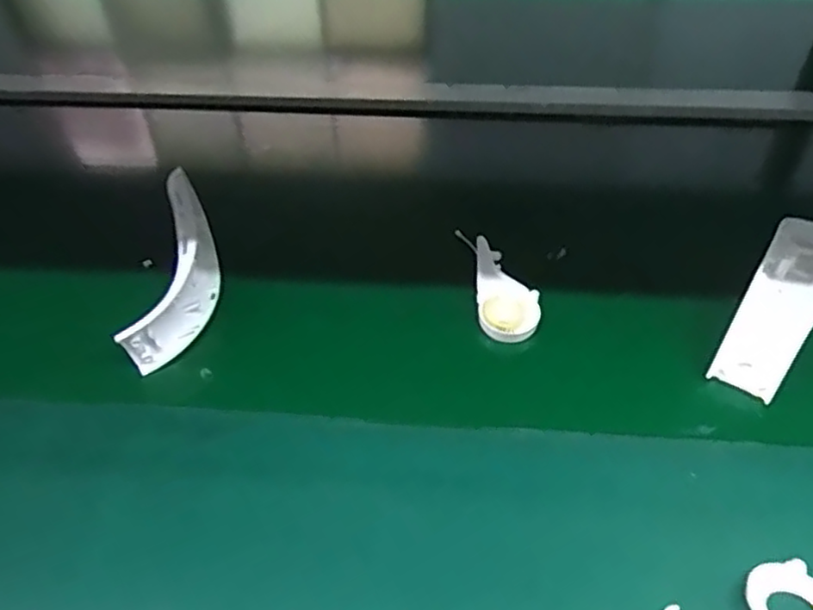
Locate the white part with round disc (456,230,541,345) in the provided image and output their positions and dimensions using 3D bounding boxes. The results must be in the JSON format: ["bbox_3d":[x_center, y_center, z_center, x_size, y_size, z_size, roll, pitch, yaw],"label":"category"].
[{"bbox_3d":[0.074,-0.016,0.539,0.046,0.027,0.092,-7,46,-4],"label":"white part with round disc"}]

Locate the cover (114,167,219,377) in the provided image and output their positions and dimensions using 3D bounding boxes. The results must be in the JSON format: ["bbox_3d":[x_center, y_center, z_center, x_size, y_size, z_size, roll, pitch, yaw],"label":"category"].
[{"bbox_3d":[-0.176,-0.030,0.546,0.043,0.059,0.172,-1,46,1],"label":"cover"}]

